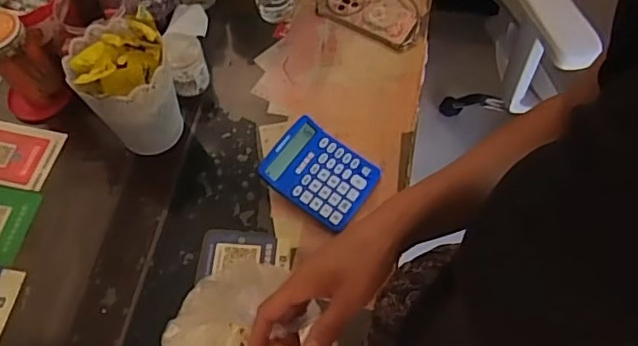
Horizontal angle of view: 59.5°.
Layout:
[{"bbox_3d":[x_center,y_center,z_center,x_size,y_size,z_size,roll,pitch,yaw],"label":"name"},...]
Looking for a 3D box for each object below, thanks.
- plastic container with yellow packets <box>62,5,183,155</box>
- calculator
[{"bbox_3d":[-0.261,-0.111,0.792,0.124,0.177,0.128,-24,64,-10],"label":"plastic container with yellow packets"},{"bbox_3d":[0.002,-0.002,0.802,0.146,0.043,0.122,29,67,16],"label":"calculator"}]

